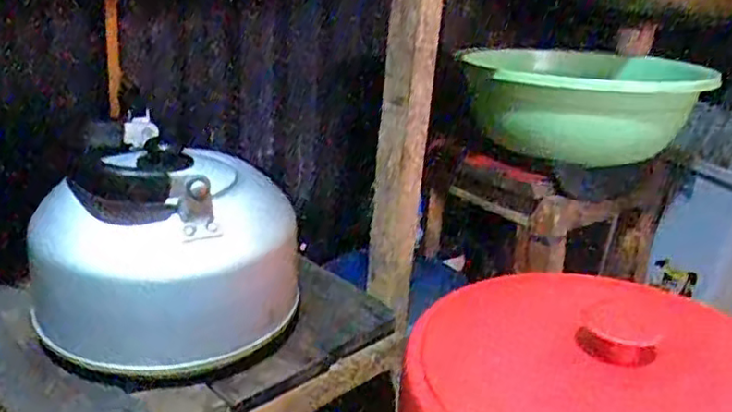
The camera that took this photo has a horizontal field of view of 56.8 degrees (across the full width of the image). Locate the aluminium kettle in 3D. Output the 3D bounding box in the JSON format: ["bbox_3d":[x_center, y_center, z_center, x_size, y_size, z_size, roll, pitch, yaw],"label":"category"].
[{"bbox_3d":[-0.164,0.028,0.573,0.194,0.150,0.187,8,23,8],"label":"aluminium kettle"}]

